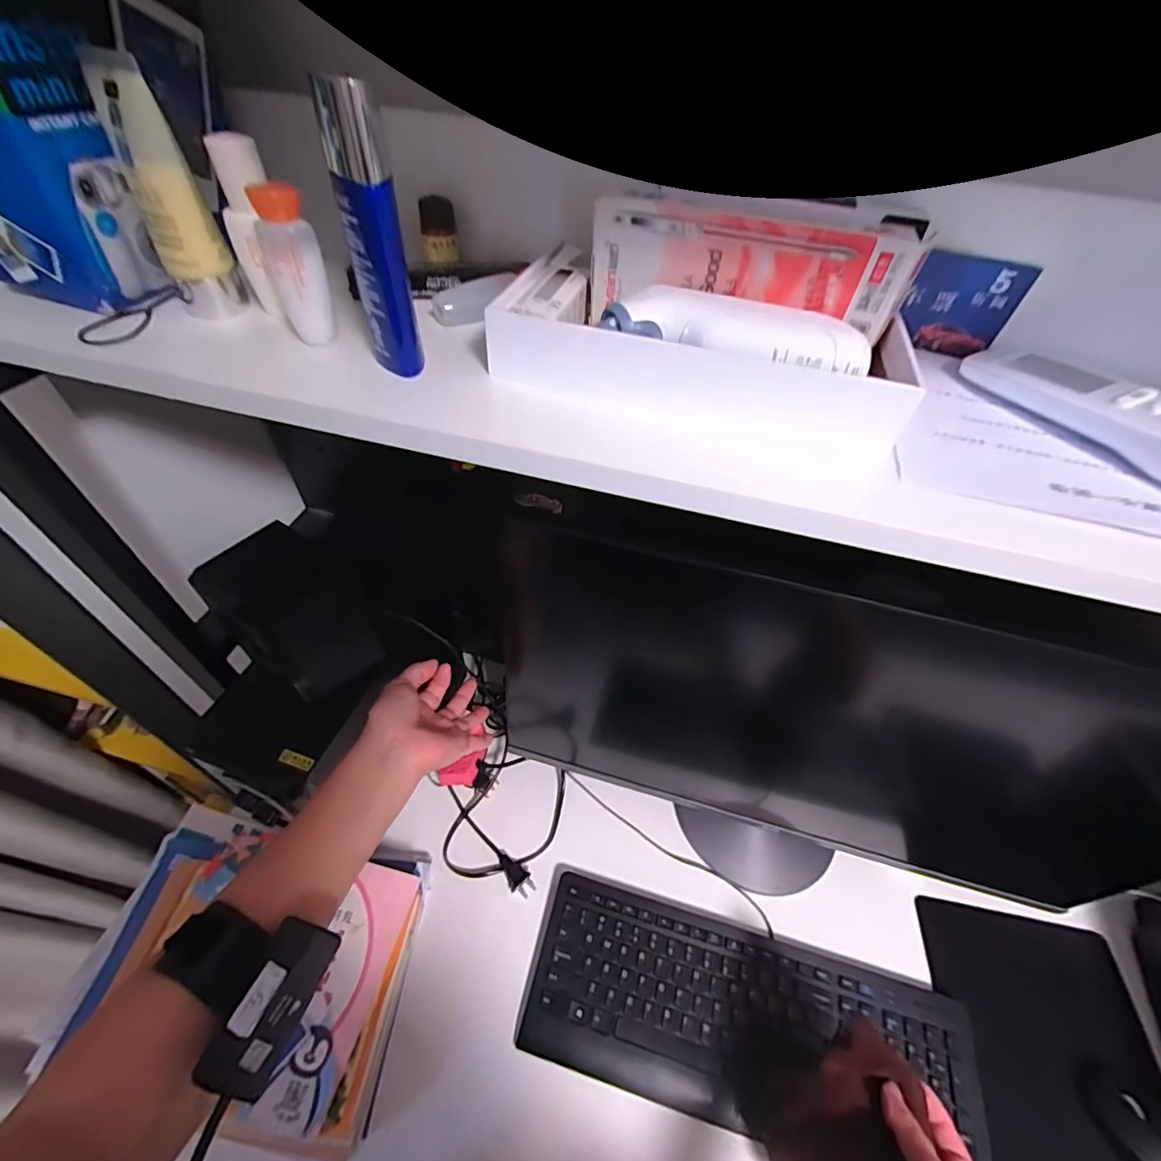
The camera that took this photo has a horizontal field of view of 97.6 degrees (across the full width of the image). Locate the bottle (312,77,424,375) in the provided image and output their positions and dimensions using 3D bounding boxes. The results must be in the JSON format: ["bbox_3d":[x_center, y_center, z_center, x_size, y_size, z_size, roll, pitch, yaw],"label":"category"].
[{"bbox_3d":[-0.089,-0.145,0.223,0.022,0.103,0.018,-13,51,-15],"label":"bottle"}]

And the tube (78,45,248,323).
[{"bbox_3d":[-0.206,-0.191,0.257,0.029,0.104,0.045,-26,56,-25],"label":"tube"}]

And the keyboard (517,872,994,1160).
[{"bbox_3d":[0.164,0.424,0.489,0.416,0.018,0.153,14,48,8],"label":"keyboard"}]

